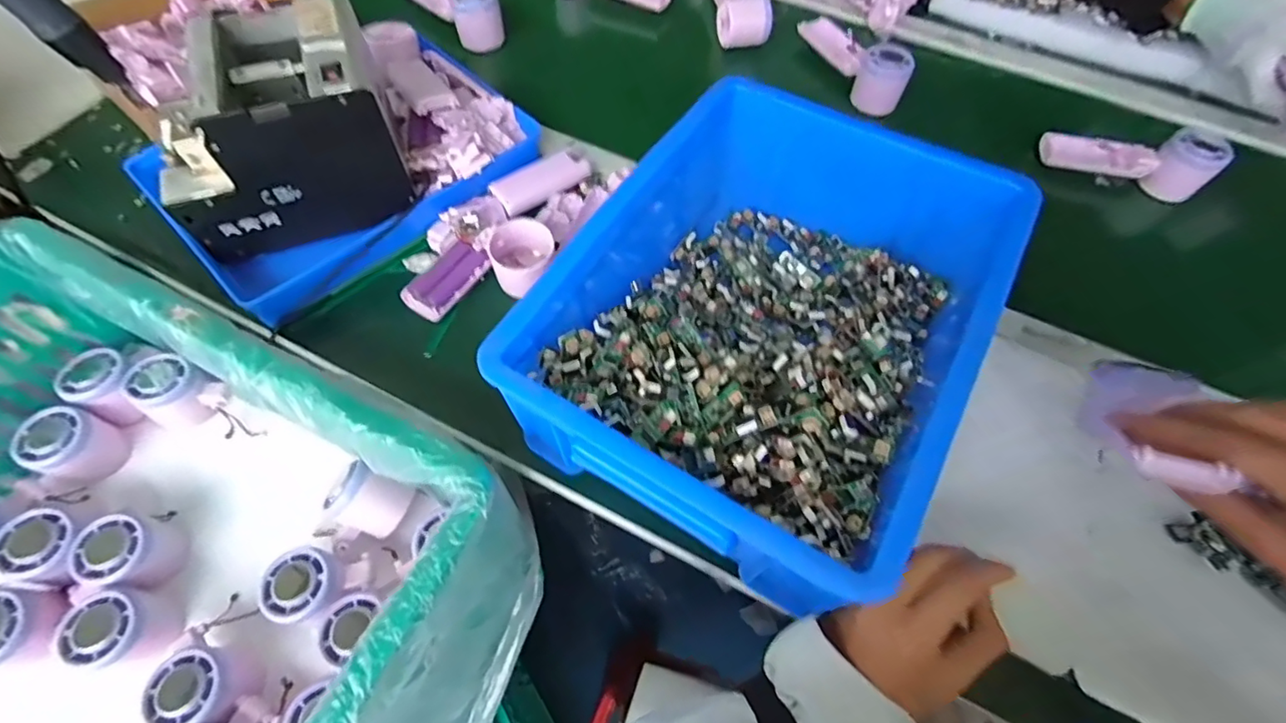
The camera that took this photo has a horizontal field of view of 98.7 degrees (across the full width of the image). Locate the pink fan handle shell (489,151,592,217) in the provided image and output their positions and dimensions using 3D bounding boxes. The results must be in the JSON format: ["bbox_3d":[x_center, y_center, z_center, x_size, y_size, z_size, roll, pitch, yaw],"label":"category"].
[{"bbox_3d":[-0.102,-0.184,0.559,0.098,0.016,0.038,-33,67,-18],"label":"pink fan handle shell"}]

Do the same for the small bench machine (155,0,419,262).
[{"bbox_3d":[-0.311,-0.195,0.480,0.182,0.147,0.127,-17,63,-11],"label":"small bench machine"}]

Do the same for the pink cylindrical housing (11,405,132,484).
[{"bbox_3d":[-0.512,0.076,0.497,0.050,0.058,0.058,16,62,7],"label":"pink cylindrical housing"}]

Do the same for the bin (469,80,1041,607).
[{"bbox_3d":[0.092,-0.035,0.414,0.257,0.119,0.329,27,64,13],"label":"bin"}]

